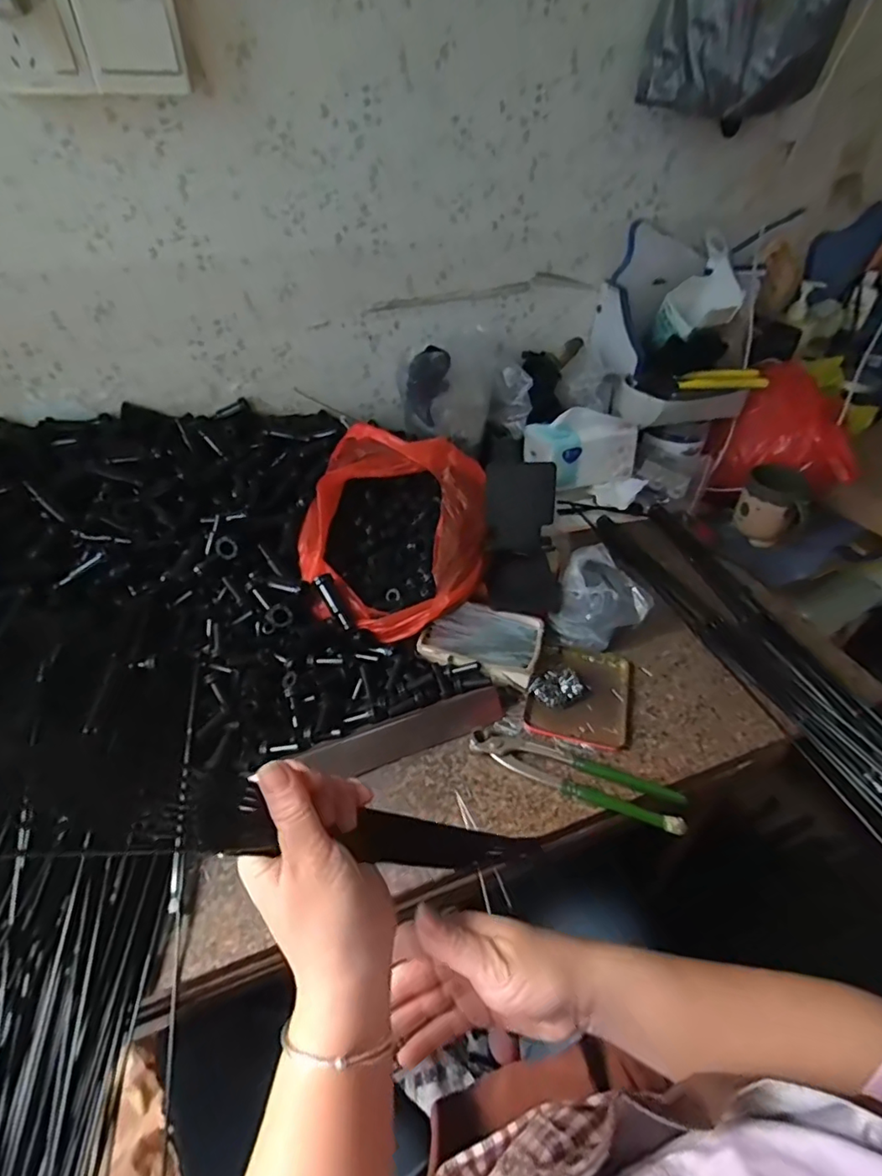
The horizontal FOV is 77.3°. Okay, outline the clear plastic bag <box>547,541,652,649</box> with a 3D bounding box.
[{"bbox_3d":[0.191,0.012,0.649,0.103,0.055,0.120,15,45,14],"label":"clear plastic bag"}]

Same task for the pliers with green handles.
[{"bbox_3d":[0.124,0.174,0.515,0.195,0.016,0.038,18,46,16],"label":"pliers with green handles"}]

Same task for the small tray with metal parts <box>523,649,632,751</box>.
[{"bbox_3d":[0.147,0.110,0.585,0.103,0.018,0.122,12,44,11],"label":"small tray with metal parts"}]

